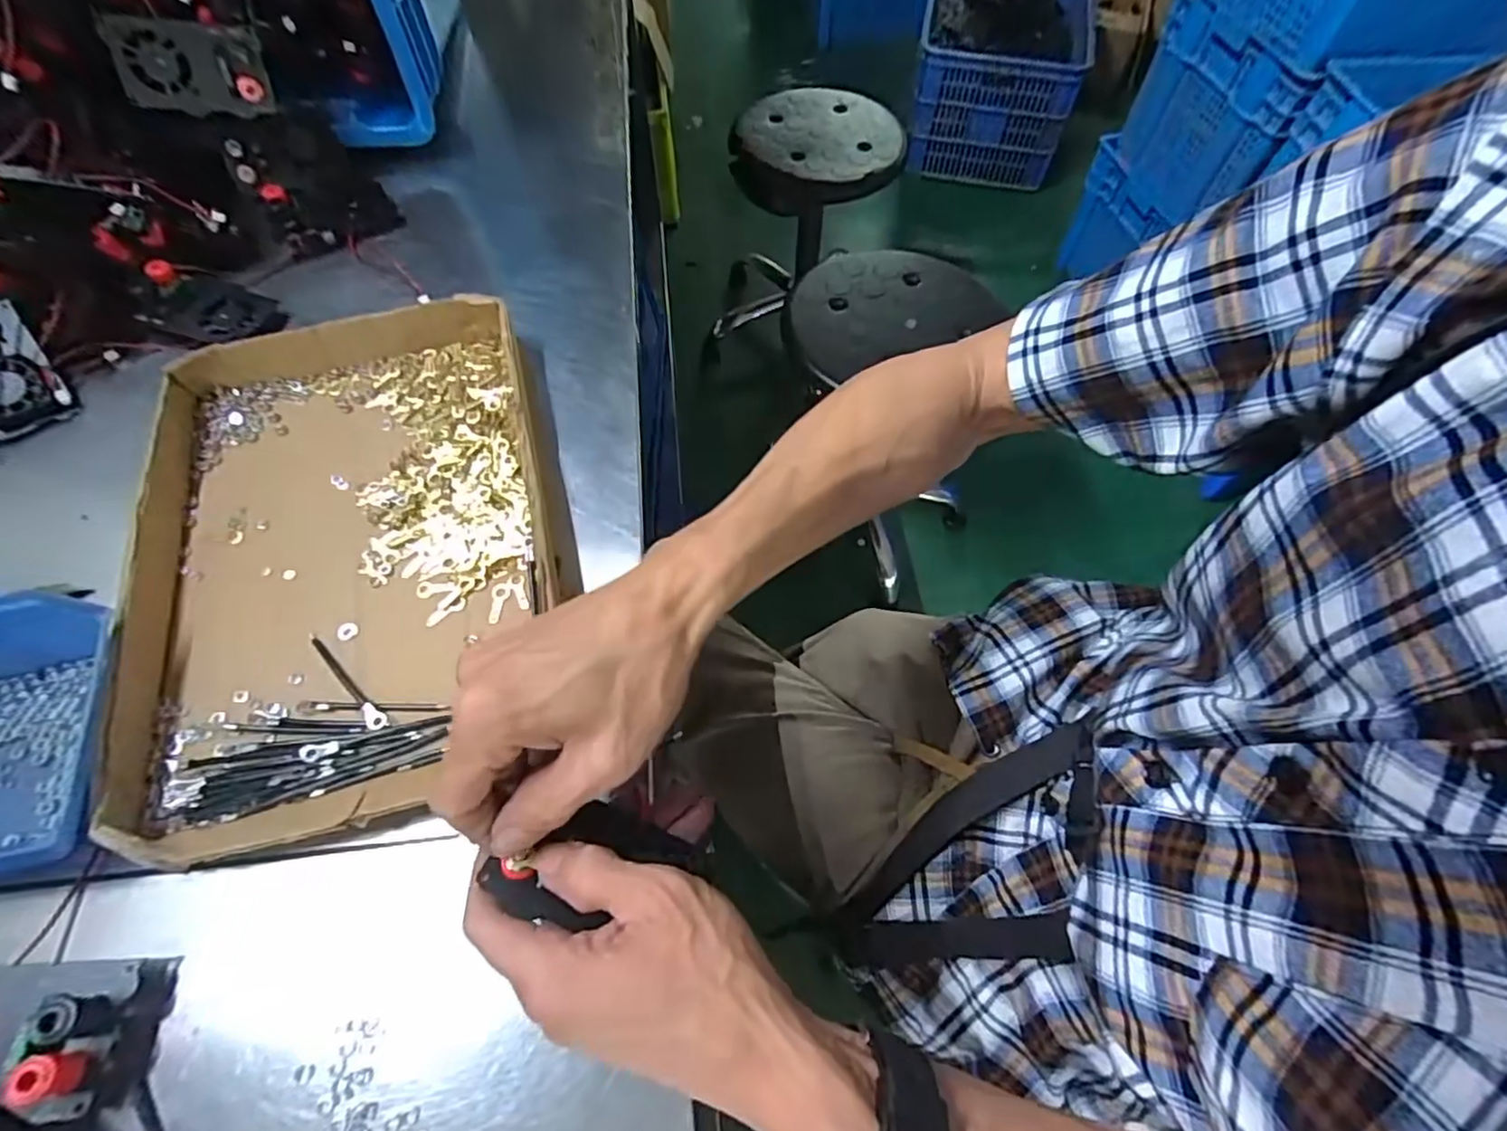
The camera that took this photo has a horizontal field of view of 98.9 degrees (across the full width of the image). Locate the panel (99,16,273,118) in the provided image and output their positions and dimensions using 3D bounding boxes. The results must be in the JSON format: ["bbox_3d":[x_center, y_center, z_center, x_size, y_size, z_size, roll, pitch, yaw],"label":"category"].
[{"bbox_3d":[-0.417,-0.370,0.477,0.090,0.054,0.021,-12,35,-21],"label":"panel"}]

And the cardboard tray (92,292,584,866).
[{"bbox_3d":[-0.236,-0.020,0.385,0.232,0.032,0.335,-14,63,-8],"label":"cardboard tray"}]

